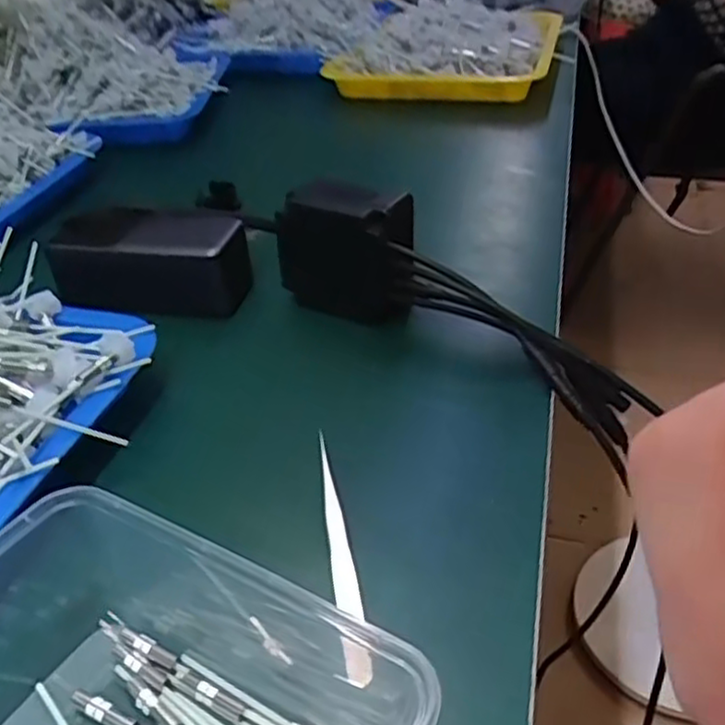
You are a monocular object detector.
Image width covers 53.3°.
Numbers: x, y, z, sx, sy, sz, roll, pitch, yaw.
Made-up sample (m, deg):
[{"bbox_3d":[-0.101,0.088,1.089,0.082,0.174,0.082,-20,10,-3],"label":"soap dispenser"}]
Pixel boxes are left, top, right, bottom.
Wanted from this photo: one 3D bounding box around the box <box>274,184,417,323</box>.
[{"bbox_3d":[-0.004,-0.073,0.474,0.093,0.084,0.047,13,40,21],"label":"box"}]

